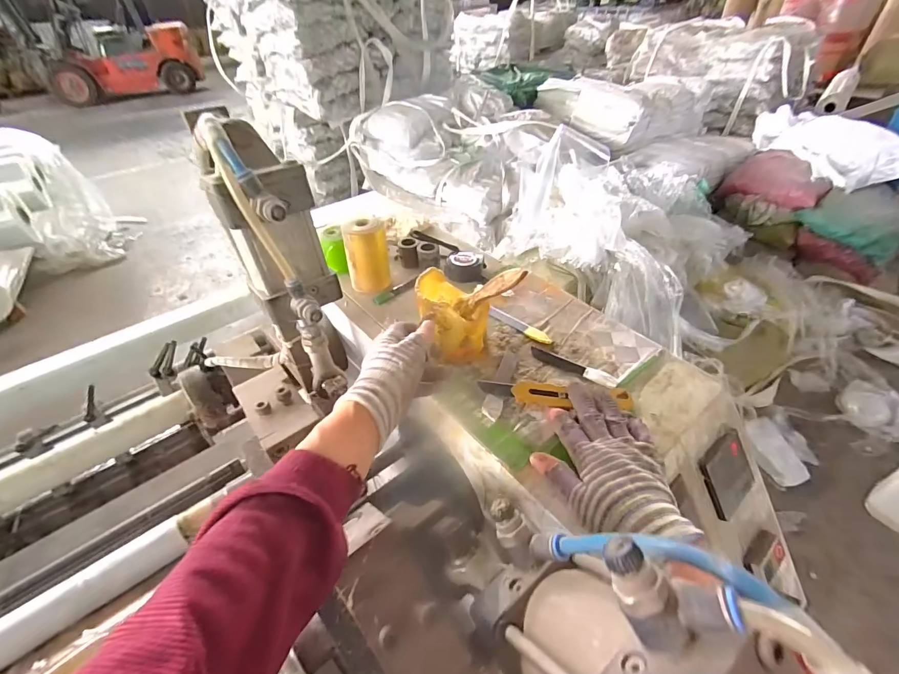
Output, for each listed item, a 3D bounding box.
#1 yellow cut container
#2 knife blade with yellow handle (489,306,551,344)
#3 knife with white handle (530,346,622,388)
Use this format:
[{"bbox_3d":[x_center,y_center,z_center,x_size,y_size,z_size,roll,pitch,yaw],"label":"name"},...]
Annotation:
[{"bbox_3d":[0.005,-0.026,0.490,0.081,0.094,0.076,-1,42,1],"label":"yellow cut container"},{"bbox_3d":[0.096,-0.017,0.542,0.098,0.011,0.021,31,52,32],"label":"knife blade with yellow handle"},{"bbox_3d":[0.151,0.036,0.487,0.109,0.005,0.021,24,48,26],"label":"knife with white handle"}]

